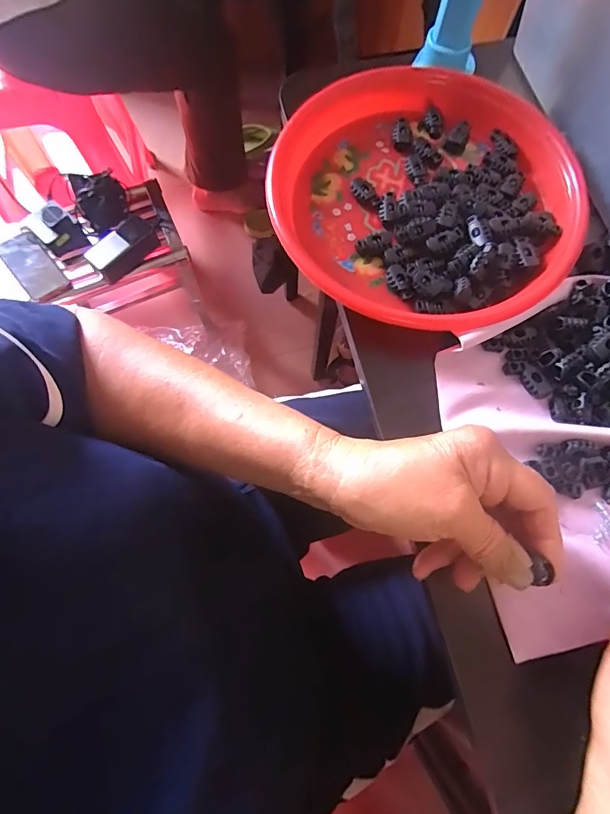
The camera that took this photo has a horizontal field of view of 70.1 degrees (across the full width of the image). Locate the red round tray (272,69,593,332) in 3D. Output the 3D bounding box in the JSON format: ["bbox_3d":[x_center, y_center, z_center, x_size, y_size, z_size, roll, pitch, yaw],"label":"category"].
[{"bbox_3d":[0.093,-0.166,0.341,0.227,0.030,0.235,0,72,-1],"label":"red round tray"}]

